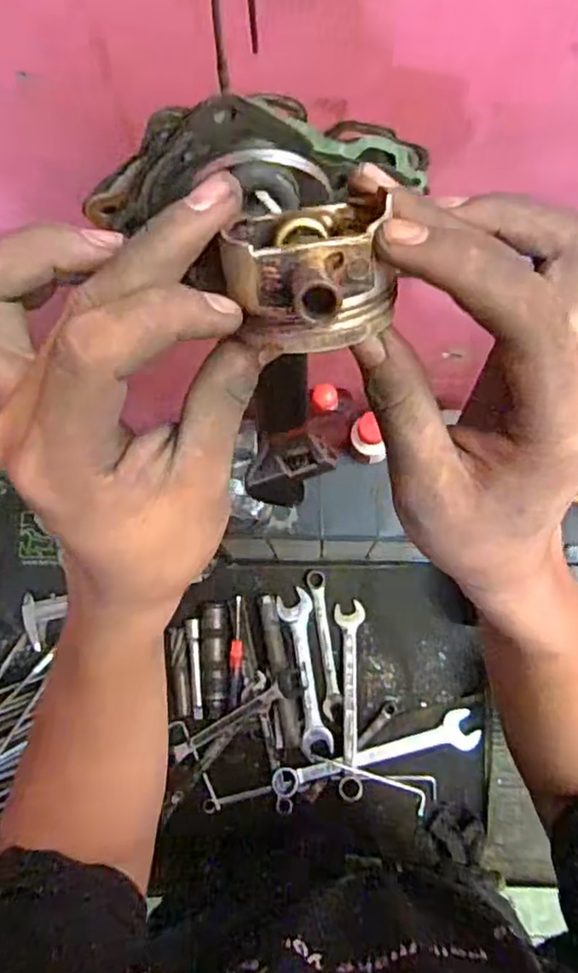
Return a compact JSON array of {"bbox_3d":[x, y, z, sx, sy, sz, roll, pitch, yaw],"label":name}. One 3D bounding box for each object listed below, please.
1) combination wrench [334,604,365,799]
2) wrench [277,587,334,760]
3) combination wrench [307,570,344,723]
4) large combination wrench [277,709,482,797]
[{"bbox_3d":[0.074,0.256,0.781,0.034,0.021,0.226,1,77,1],"label":"combination wrench"},{"bbox_3d":[0.020,0.227,0.794,0.042,0.011,0.194,-8,77,-1],"label":"wrench"},{"bbox_3d":[0.045,0.196,0.802,0.024,0.010,0.178,-7,77,-1],"label":"combination wrench"},{"bbox_3d":[0.103,0.321,0.765,0.246,0.018,0.042,-17,77,-3],"label":"large combination wrench"}]

